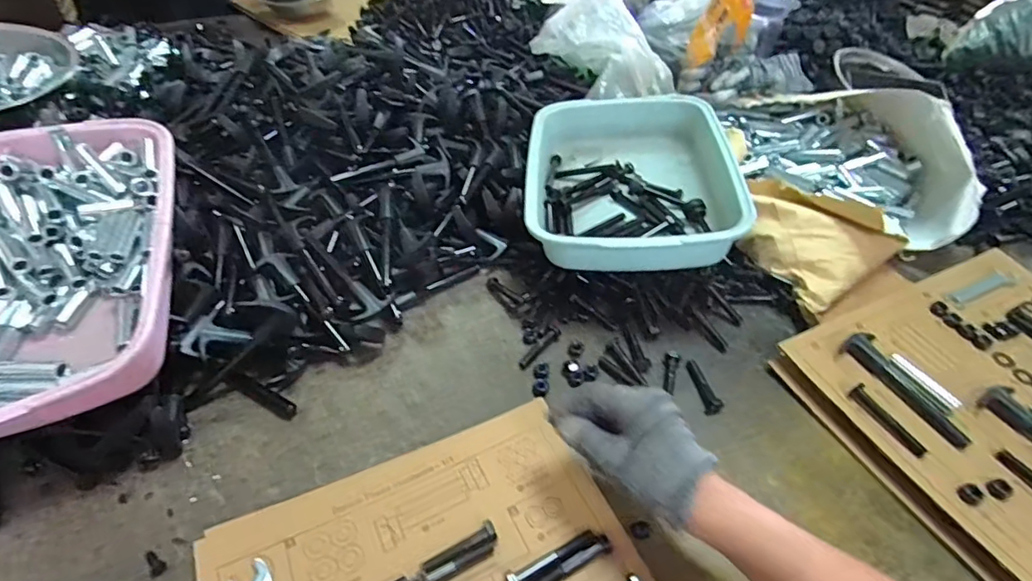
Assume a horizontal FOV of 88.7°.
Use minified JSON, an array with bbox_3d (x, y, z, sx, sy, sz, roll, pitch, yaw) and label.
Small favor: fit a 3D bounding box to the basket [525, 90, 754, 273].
[{"bbox_3d":[0.132,-0.140,0.648,0.230,0.083,0.309,5,46,1],"label":"basket"}]

